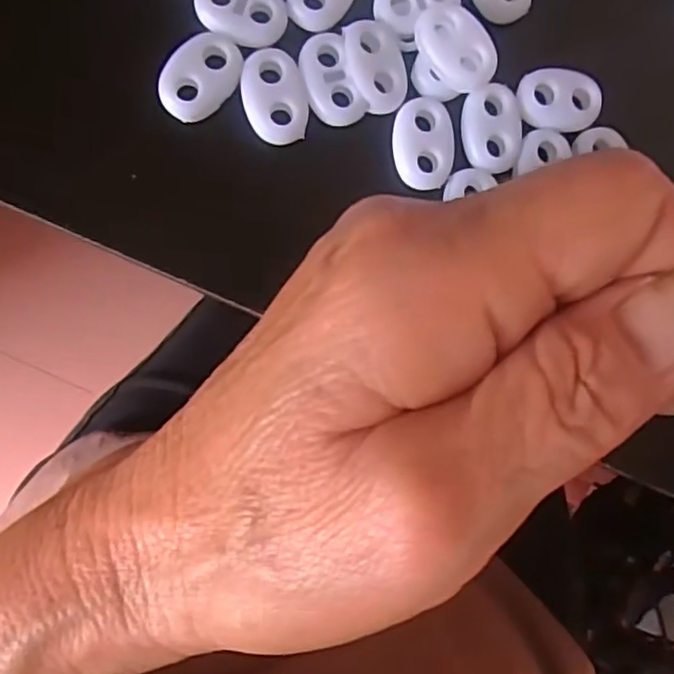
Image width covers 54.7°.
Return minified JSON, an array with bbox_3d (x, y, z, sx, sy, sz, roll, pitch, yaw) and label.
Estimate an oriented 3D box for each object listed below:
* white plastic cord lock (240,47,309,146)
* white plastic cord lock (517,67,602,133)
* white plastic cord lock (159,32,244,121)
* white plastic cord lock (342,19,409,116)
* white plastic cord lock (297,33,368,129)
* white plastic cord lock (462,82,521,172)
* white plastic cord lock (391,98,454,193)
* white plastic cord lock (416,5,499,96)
[{"bbox_3d":[-0.015,-0.059,0.160,0.015,0.004,0.022,-16,93,-7],"label":"white plastic cord lock"},{"bbox_3d":[0.058,-0.062,0.169,0.022,0.004,0.015,-1,91,-7],"label":"white plastic cord lock"},{"bbox_3d":[-0.033,-0.063,0.157,0.022,0.005,0.015,-43,96,-5],"label":"white plastic cord lock"},{"bbox_3d":[0.010,-0.067,0.162,0.014,0.004,0.022,-15,93,-7],"label":"white plastic cord lock"},{"bbox_3d":[-0.002,-0.063,0.161,0.012,0.004,0.022,-23,94,-6],"label":"white plastic cord lock"},{"bbox_3d":[0.040,-0.053,0.166,0.015,0.006,0.021,-9,92,-7],"label":"white plastic cord lock"},{"bbox_3d":[0.022,-0.049,0.164,0.015,0.004,0.022,-1,91,-7],"label":"white plastic cord lock"},{"bbox_3d":[0.029,-0.070,0.158,0.013,0.006,0.022,-45,96,-4],"label":"white plastic cord lock"}]

